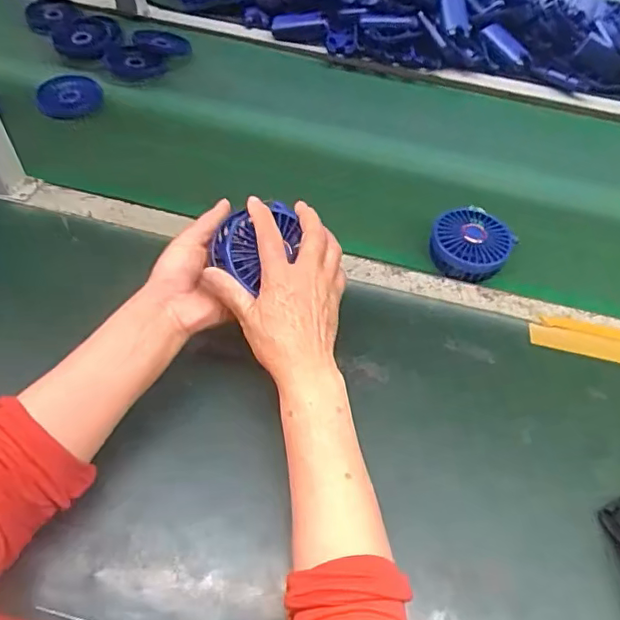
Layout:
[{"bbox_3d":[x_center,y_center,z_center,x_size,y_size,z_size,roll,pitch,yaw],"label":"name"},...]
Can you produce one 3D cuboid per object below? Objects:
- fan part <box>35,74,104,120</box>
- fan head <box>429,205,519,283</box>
[{"bbox_3d":[-0.344,-0.307,0.799,0.089,0.019,0.087,-18,57,-17],"label":"fan part"},{"bbox_3d":[0.191,-0.079,0.659,0.087,0.045,0.095,29,57,16],"label":"fan head"}]

